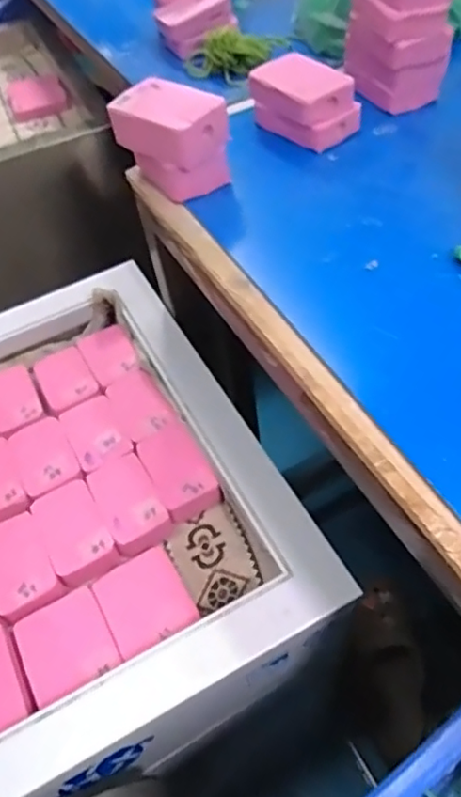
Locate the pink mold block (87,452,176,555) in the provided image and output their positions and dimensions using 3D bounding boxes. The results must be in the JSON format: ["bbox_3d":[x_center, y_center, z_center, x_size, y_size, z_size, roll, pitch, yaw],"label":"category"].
[{"bbox_3d":[-0.082,0.082,0.475,0.047,0.026,0.072,-28,55,-15],"label":"pink mold block"}]

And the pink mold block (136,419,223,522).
[{"bbox_3d":[-0.042,0.057,0.487,0.047,0.026,0.077,-26,55,-13],"label":"pink mold block"}]

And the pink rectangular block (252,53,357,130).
[{"bbox_3d":[0.051,-0.219,0.435,0.044,0.045,0.069,-34,57,-18],"label":"pink rectangular block"}]

